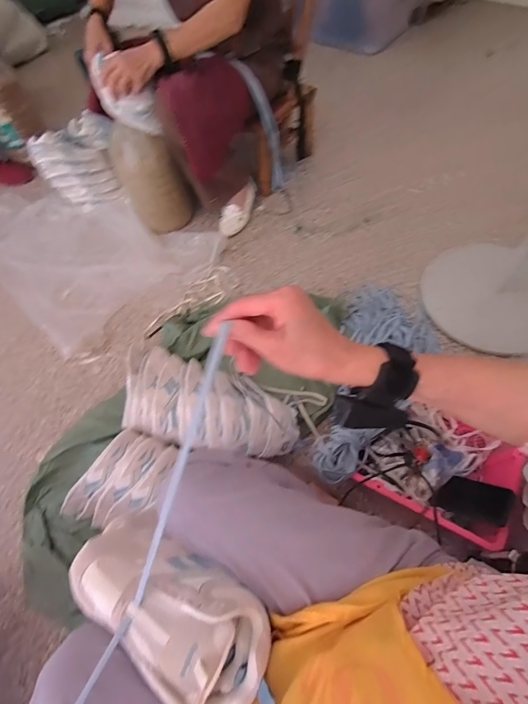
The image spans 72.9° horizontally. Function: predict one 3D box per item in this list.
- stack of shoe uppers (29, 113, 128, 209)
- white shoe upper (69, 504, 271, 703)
[{"bbox_3d":[-0.691,-0.721,1.354,0.284,0.203,0.250,-18,63,-4],"label":"stack of shoe uppers"},{"bbox_3d":[-0.106,0.278,0.398,0.236,0.086,0.114,26,65,22],"label":"white shoe upper"}]

